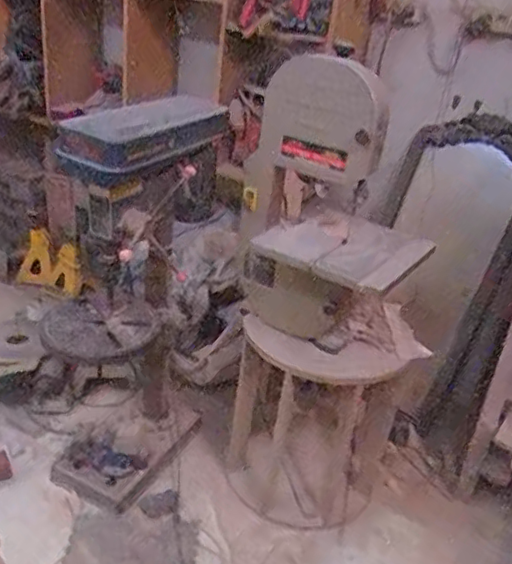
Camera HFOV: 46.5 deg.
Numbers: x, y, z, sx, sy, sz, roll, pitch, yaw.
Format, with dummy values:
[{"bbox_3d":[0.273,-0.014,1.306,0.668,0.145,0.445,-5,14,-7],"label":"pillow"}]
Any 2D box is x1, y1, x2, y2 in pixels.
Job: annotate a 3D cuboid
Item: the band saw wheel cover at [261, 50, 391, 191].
[{"bbox_3d":[0.138,-0.334,1.221,0.076,0.225,0.294,-21,39,-41],"label":"band saw wheel cover"}]

